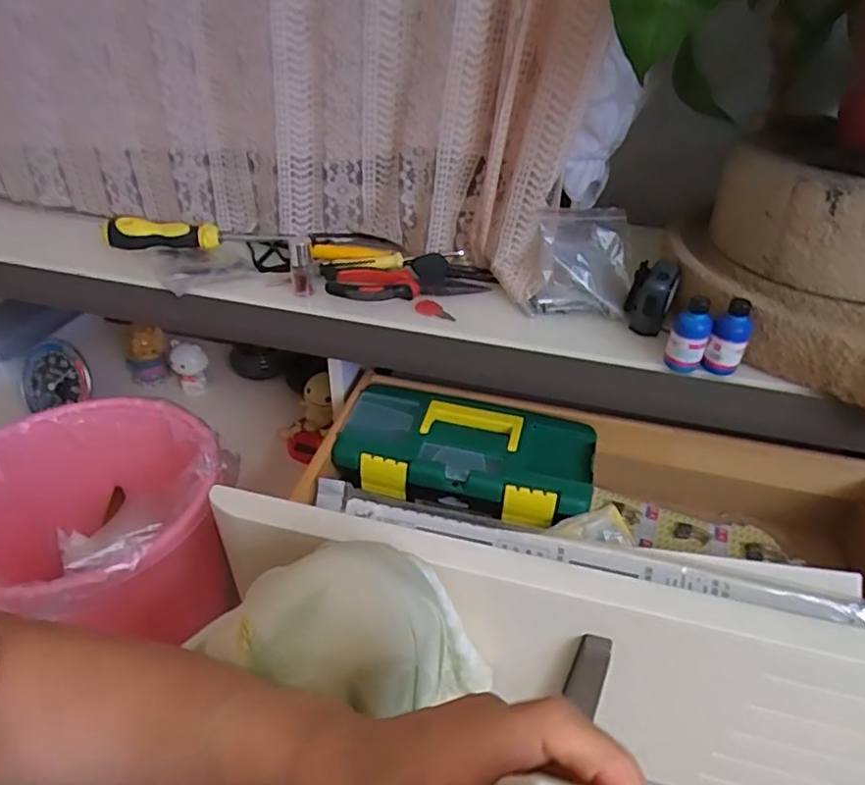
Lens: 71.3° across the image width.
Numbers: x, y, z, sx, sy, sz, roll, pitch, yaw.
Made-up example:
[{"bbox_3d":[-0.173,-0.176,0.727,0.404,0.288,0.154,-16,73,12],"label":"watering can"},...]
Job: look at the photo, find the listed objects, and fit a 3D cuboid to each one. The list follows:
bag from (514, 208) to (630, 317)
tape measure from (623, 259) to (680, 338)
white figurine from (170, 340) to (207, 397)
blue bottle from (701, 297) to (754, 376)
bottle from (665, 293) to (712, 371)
[{"bbox_3d":[0.145,-0.126,0.577,0.090,0.075,0.105,13,39,14],"label":"bag"},{"bbox_3d":[0.197,-0.085,0.540,0.037,0.056,0.048,20,41,21],"label":"tape measure"},{"bbox_3d":[-0.368,-0.034,0.922,0.052,0.088,0.037,-12,40,-18],"label":"white figurine"},{"bbox_3d":[0.237,-0.043,0.483,0.027,0.060,0.024,23,42,25],"label":"blue bottle"},{"bbox_3d":[0.208,-0.046,0.488,0.028,0.059,0.023,16,39,17],"label":"bottle"}]

